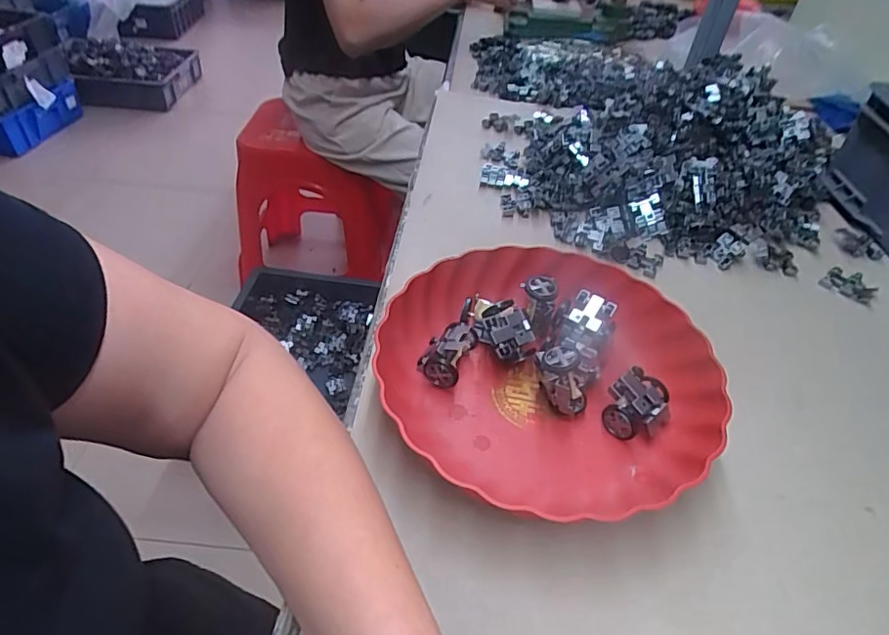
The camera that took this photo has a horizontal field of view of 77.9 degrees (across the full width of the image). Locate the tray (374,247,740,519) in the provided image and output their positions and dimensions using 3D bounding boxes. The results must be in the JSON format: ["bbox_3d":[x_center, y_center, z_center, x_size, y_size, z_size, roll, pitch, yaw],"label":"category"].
[{"bbox_3d":[0.080,0.036,0.424,0.237,0.052,0.221,23,46,19],"label":"tray"}]

